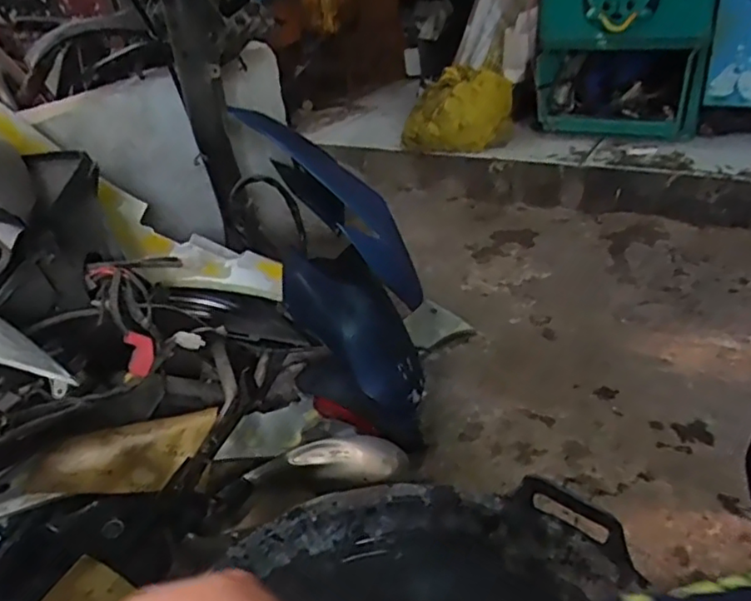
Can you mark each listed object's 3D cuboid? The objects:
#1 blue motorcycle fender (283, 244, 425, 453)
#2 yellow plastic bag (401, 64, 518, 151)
[{"bbox_3d":[-0.029,0.073,0.988,0.182,0.111,0.359,-21,72,-24],"label":"blue motorcycle fender"},{"bbox_3d":[0.217,-0.498,1.675,0.233,0.223,0.225,-24,35,-28],"label":"yellow plastic bag"}]

